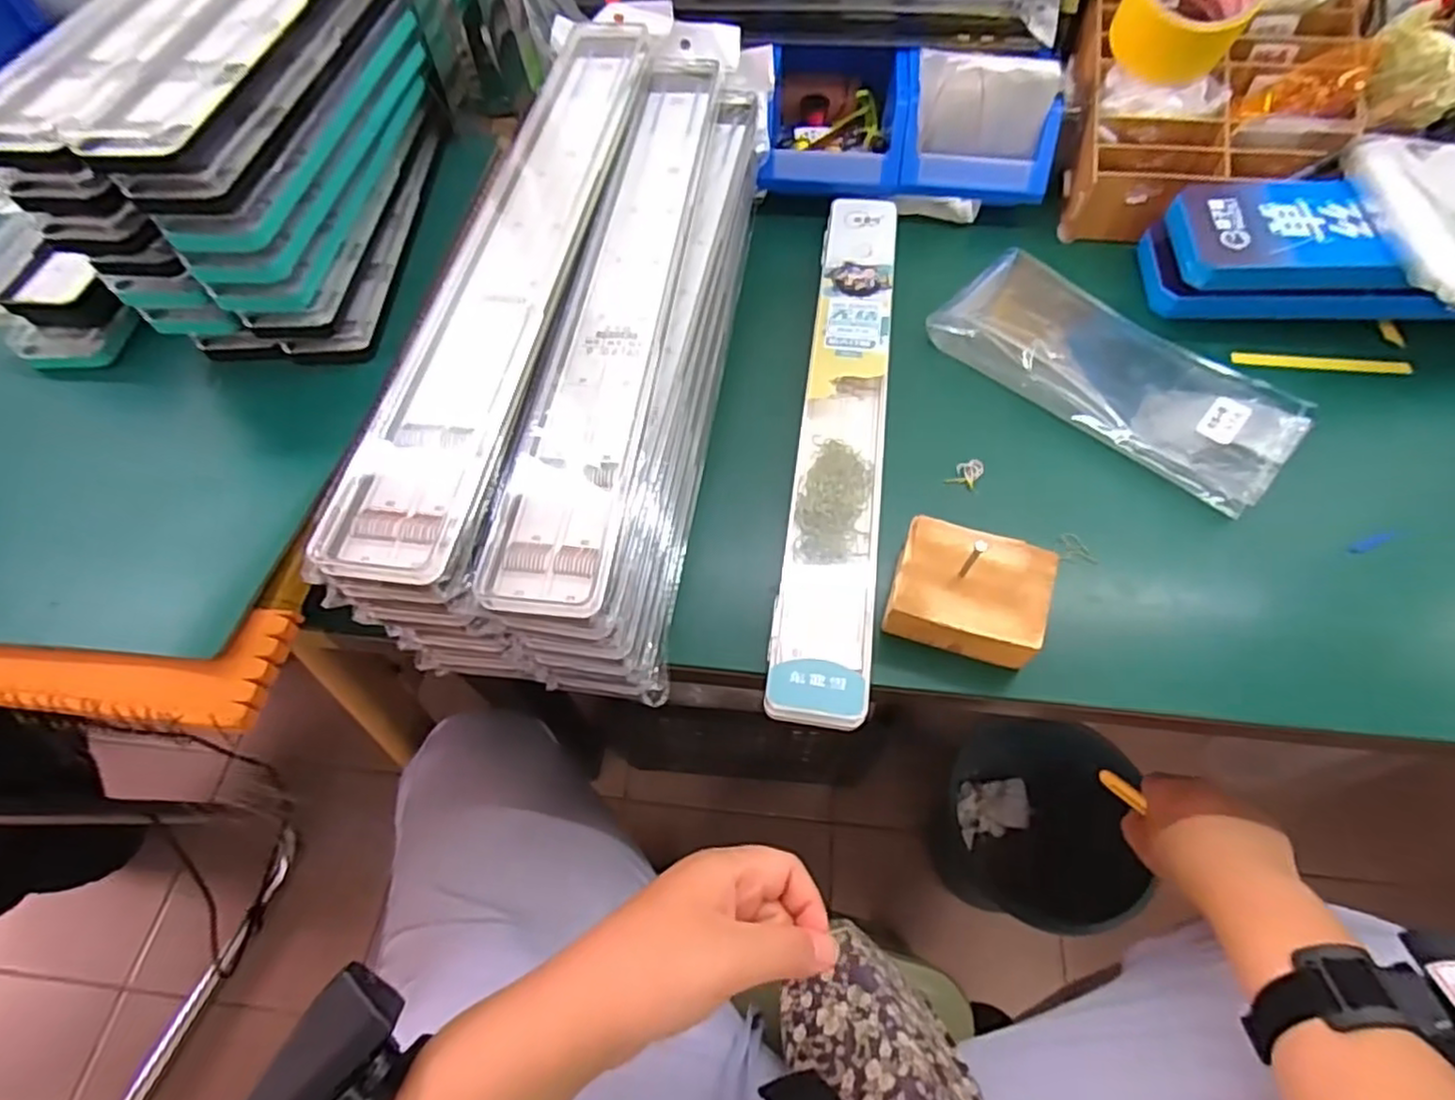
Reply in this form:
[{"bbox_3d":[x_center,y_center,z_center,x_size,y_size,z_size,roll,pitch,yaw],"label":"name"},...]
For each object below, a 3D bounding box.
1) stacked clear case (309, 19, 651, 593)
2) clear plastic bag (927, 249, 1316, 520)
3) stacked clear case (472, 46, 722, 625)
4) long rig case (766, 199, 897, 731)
[{"bbox_3d":[-0.115,-0.182,0.403,0.062,0.017,0.446,7,60,6],"label":"stacked clear case"},{"bbox_3d":[0.285,-0.138,0.511,0.129,0.030,0.248,-41,66,-20],"label":"clear plastic bag"},{"bbox_3d":[-0.057,-0.168,0.422,0.061,0.019,0.459,5,60,5],"label":"stacked clear case"},{"bbox_3d":[0.083,-0.097,0.491,0.057,0.025,0.442,7,60,6],"label":"long rig case"}]

